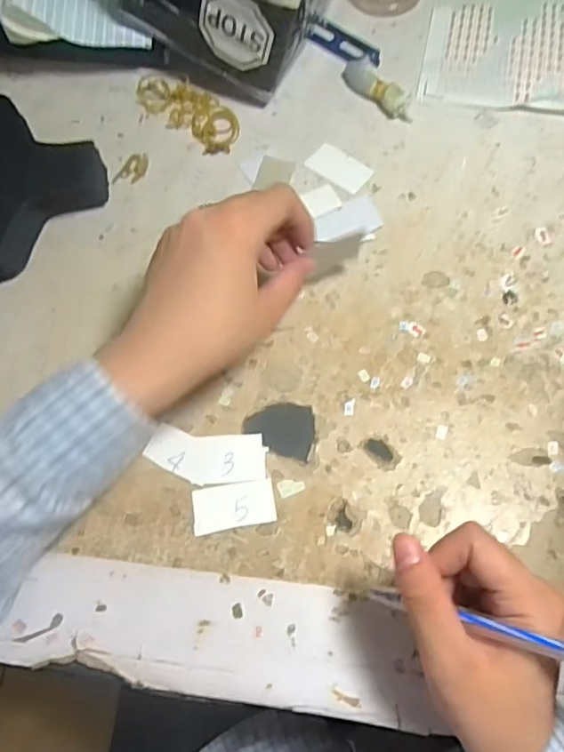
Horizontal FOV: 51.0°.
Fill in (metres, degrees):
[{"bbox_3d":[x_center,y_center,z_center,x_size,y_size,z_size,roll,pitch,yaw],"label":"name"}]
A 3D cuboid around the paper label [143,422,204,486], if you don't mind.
[{"bbox_3d":[-0.060,0.045,0.348,0.039,0.004,0.024,25,71,12],"label":"paper label"}]

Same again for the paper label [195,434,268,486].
[{"bbox_3d":[-0.030,0.048,0.345,0.039,0.004,0.029,-7,68,0],"label":"paper label"}]

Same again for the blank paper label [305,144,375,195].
[{"bbox_3d":[0.041,-0.149,0.422,0.045,0.004,0.025,40,75,17],"label":"blank paper label"}]

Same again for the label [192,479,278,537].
[{"bbox_3d":[-0.027,0.074,0.335,0.046,0.004,0.024,-10,68,-1],"label":"label"}]

